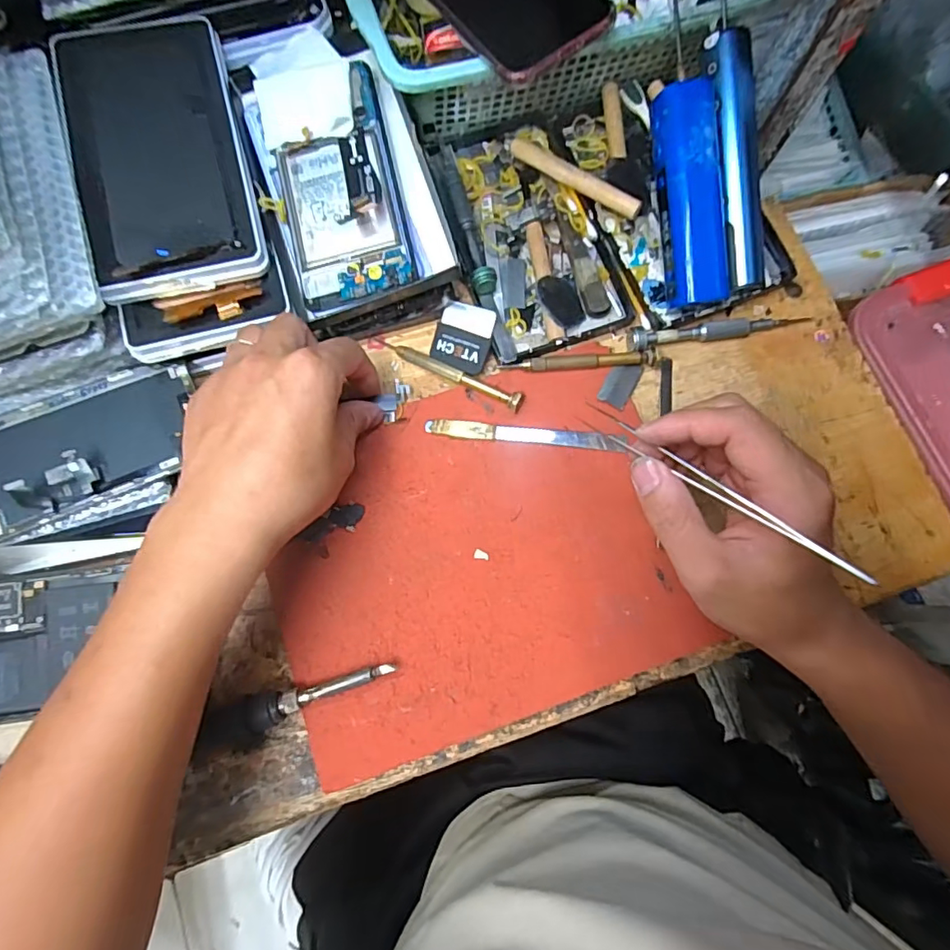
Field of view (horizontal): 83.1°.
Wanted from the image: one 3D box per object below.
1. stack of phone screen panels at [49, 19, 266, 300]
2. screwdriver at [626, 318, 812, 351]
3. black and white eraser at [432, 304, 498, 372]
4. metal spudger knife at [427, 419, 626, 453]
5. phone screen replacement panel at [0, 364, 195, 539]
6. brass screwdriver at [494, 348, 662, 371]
[{"bbox_3d":[-0.192,-0.200,0.329,0.096,0.015,0.183,-14,81,-9],"label":"stack of phone screen panels"},{"bbox_3d":[0.166,-0.101,0.362,0.126,0.012,0.017,-10,78,-2],"label":"screwdriver"},{"bbox_3d":[-0.008,-0.091,0.353,0.038,0.004,0.041,17,93,16],"label":"black and white eraser"},{"bbox_3d":[0.033,-0.025,0.343,0.126,0.005,0.011,5,78,1],"label":"metal spudger knife"},{"bbox_3d":[-0.237,-0.015,0.312,0.146,0.013,0.067,-26,81,-15],"label":"phone screen replacement panel"},{"bbox_3d":[0.068,-0.074,0.352,0.102,0.008,0.009,-4,78,-1],"label":"brass screwdriver"}]

